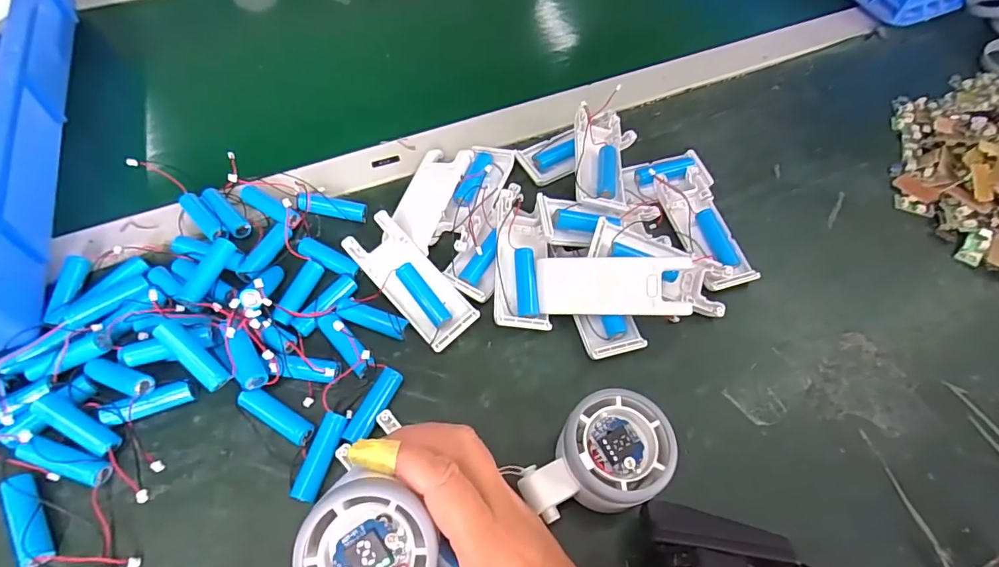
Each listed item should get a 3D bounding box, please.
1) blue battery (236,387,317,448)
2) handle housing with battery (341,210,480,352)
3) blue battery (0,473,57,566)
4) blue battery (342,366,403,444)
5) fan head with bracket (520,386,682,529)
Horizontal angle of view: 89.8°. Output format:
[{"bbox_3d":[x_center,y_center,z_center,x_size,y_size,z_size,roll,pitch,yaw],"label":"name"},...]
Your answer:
[{"bbox_3d":[-0.136,0.081,0.308,0.049,0.013,0.014,28,62,14],"label":"blue battery"},{"bbox_3d":[-0.062,-0.002,0.353,0.040,0.018,0.104,-40,77,-18],"label":"handle housing with battery"},{"bbox_3d":[-0.256,0.128,0.272,0.014,0.014,0.052,-31,65,-19],"label":"blue battery"},{"bbox_3d":[-0.079,0.077,0.315,0.014,0.011,0.050,25,61,12],"label":"blue battery"},{"bbox_3d":[0.055,0.103,0.282,0.080,0.049,0.056,-35,67,-20],"label":"fan head with bracket"}]

